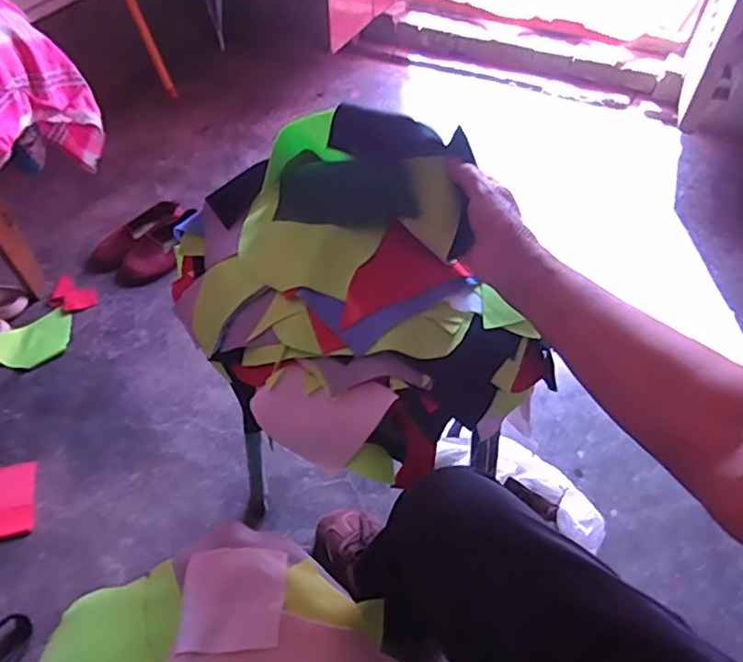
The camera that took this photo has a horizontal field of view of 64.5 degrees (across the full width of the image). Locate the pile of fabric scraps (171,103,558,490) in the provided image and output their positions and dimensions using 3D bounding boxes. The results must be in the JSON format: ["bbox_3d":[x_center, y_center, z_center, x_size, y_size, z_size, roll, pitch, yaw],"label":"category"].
[{"bbox_3d":[-0.044,-0.056,0.542,0.214,0.217,0.341,-37,59,-28],"label":"pile of fabric scraps"}]

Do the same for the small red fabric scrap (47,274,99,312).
[{"bbox_3d":[-0.573,-0.069,1.132,0.088,0.016,0.073,16,50,12],"label":"small red fabric scrap"}]

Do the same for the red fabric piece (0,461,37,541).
[{"bbox_3d":[-0.523,0.247,0.855,0.058,0.009,0.113,-12,50,-11],"label":"red fabric piece"}]

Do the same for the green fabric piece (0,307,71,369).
[{"bbox_3d":[-0.594,0.013,1.053,0.087,0.026,0.138,30,55,23],"label":"green fabric piece"}]

